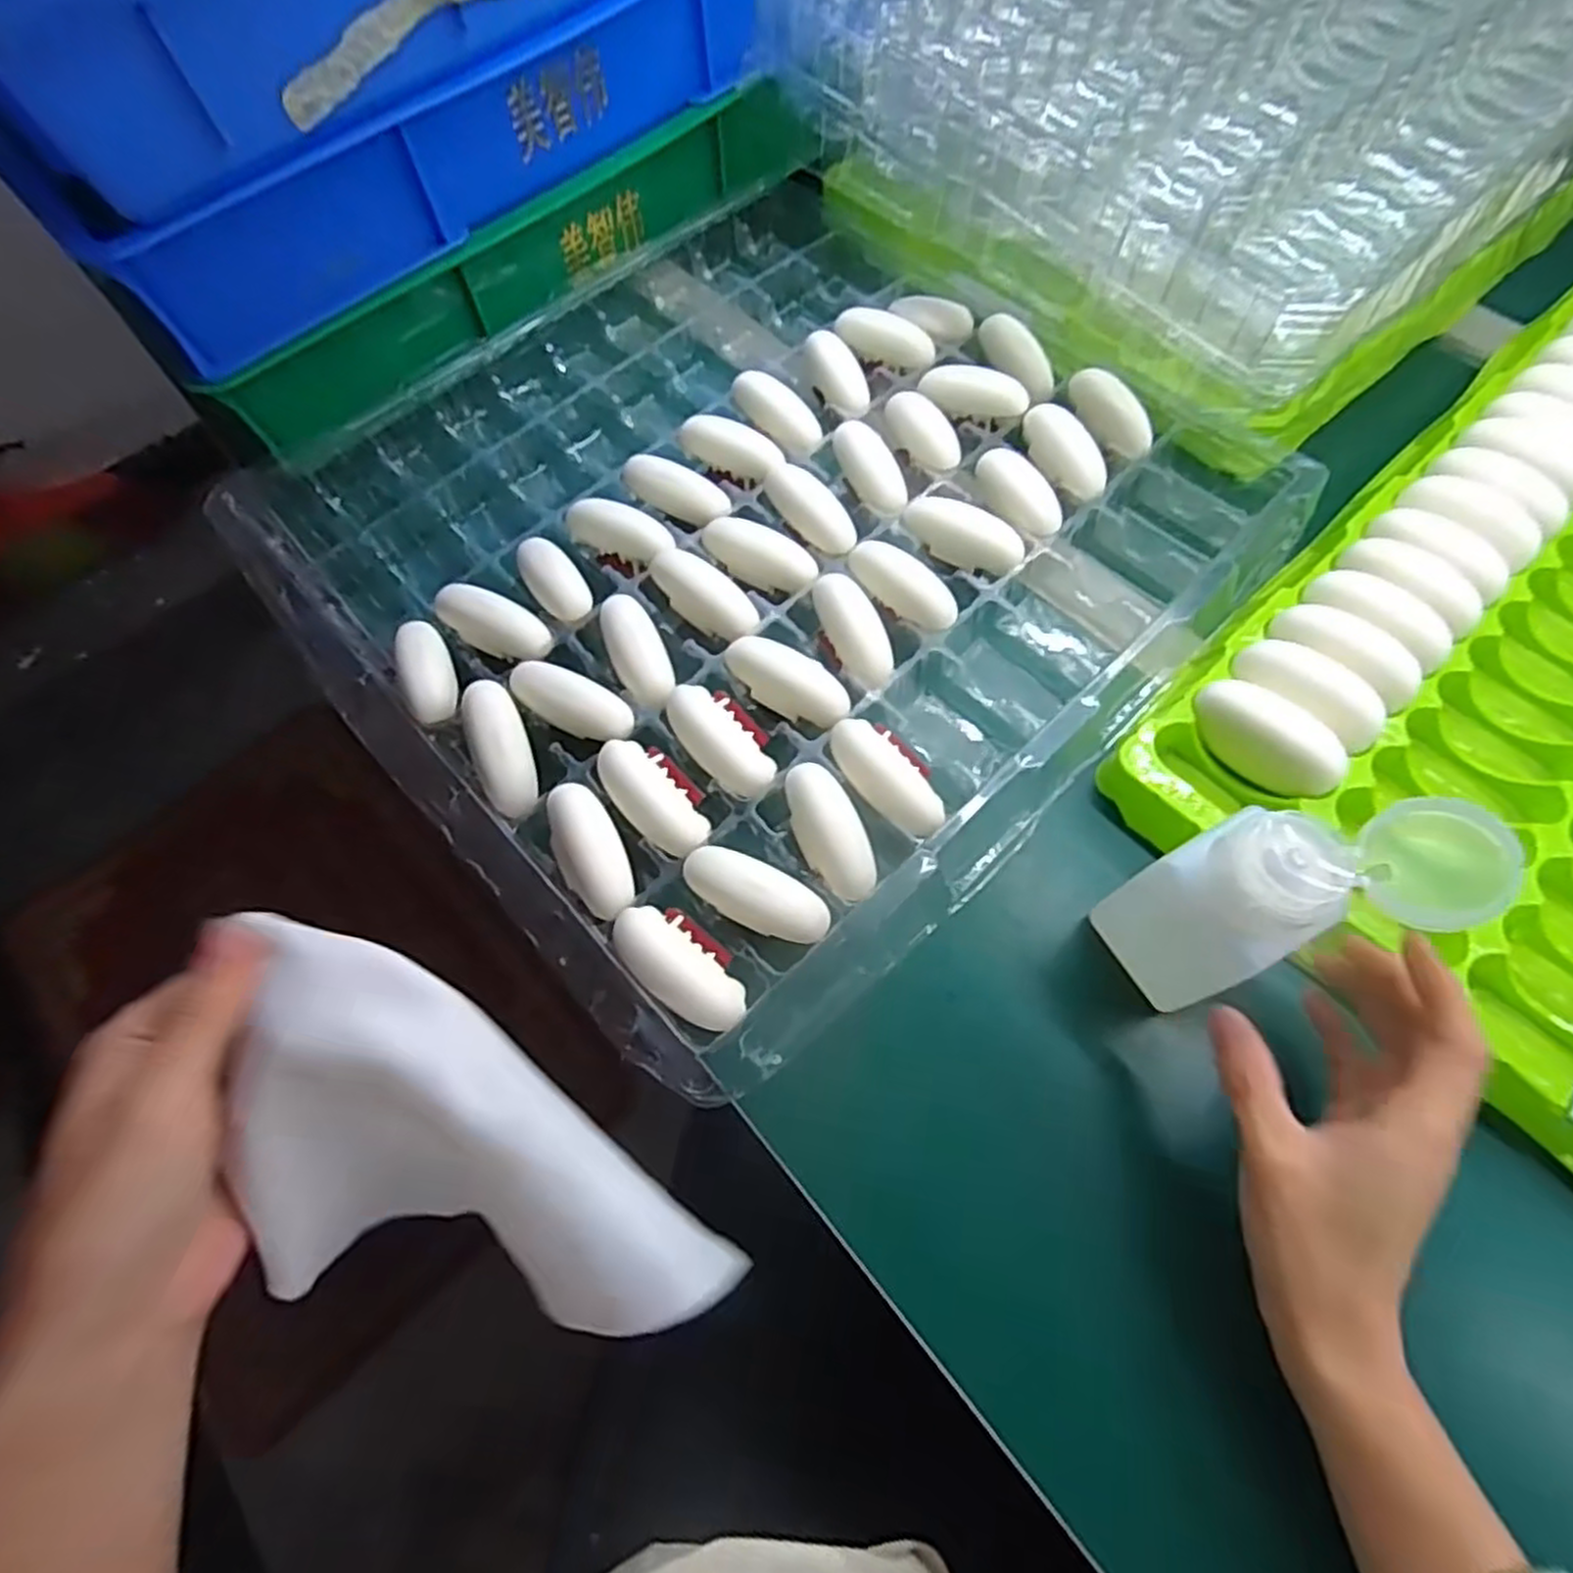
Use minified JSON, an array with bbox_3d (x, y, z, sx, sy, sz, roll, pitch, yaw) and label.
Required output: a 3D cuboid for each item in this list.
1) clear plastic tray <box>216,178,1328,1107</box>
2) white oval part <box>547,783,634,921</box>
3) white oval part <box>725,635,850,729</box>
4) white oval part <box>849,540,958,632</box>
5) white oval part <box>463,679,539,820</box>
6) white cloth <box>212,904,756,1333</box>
[{"bbox_3d":[-0.024,-0.151,0.448,0.462,0.062,0.460,-42,66,-13],"label":"clear plastic tray"},{"bbox_3d":[-0.091,0.029,0.354,0.027,0.014,0.064,-22,64,-4],"label":"white oval part"},{"bbox_3d":[0.000,-0.053,0.382,0.065,0.014,0.028,27,72,12],"label":"white oval part"},{"bbox_3d":[0.061,-0.106,0.402,0.067,0.012,0.022,38,74,22],"label":"white oval part"},{"bbox_3d":[-0.138,-0.019,0.372,0.023,0.018,0.069,-17,88,-5],"label":"white oval part"},{"bbox_3d":[-0.089,0.113,0.252,0.141,0.099,0.102,3,68,3],"label":"white cloth"}]

